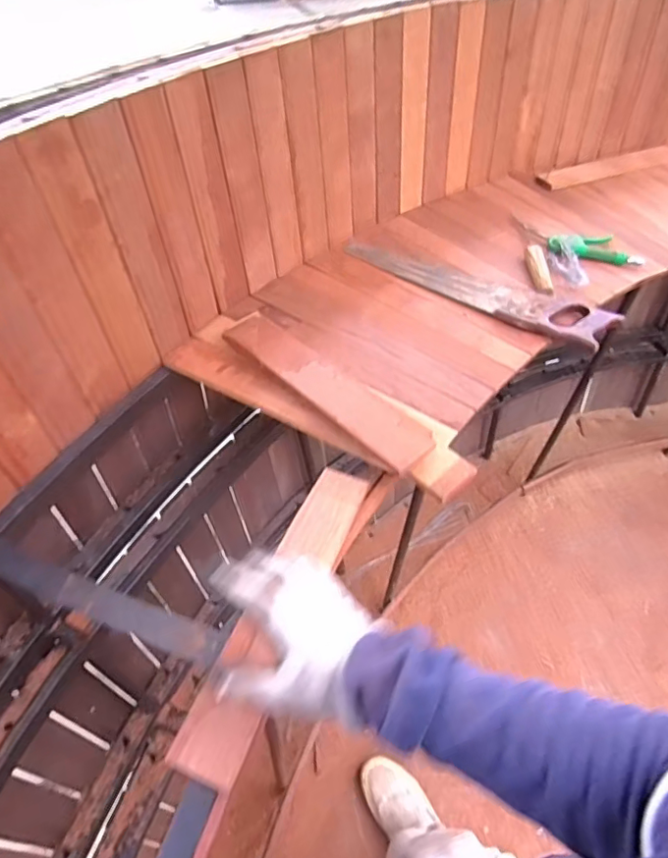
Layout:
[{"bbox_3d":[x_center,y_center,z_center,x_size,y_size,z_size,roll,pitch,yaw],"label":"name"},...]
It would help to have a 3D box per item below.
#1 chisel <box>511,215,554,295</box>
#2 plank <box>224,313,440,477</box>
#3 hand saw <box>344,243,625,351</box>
[{"bbox_3d":[0.360,-0.332,0.996,0.031,0.027,0.279,3,50,-1],"label":"chisel"},{"bbox_3d":[-0.015,-0.062,0.729,0.086,0.016,0.350,-29,54,-36],"label":"plank"},{"bbox_3d":[0.243,-0.259,0.927,0.457,0.036,0.144,34,56,23],"label":"hand saw"}]

